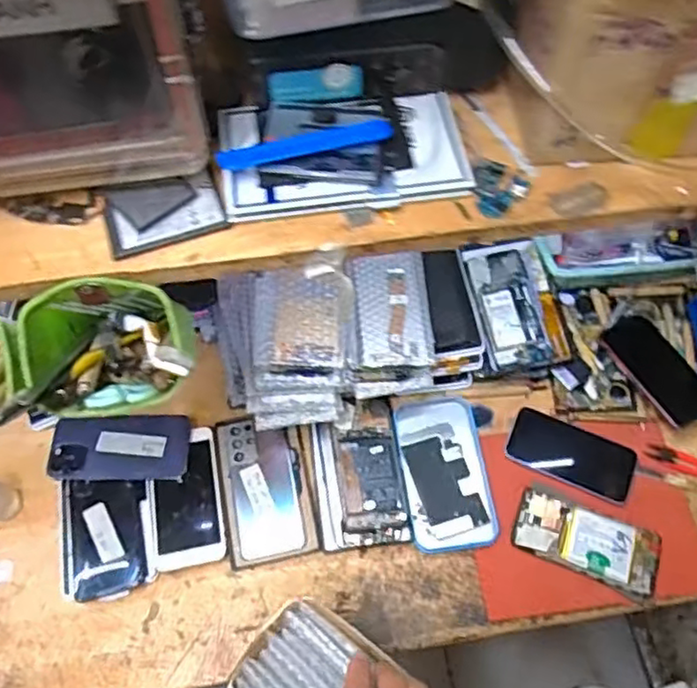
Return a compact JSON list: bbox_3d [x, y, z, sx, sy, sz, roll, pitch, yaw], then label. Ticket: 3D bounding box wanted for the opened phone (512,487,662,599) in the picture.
[{"bbox_3d":[0.264,0.215,0.715,0.157,0.014,0.072,19,64,9],"label":"opened phone"}]

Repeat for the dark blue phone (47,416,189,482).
[{"bbox_3d":[-0.265,0.121,0.757,0.154,0.009,0.076,1,72,-6],"label":"dark blue phone"}]

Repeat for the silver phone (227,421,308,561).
[{"bbox_3d":[-0.096,0.163,0.750,0.074,0.010,0.153,-10,63,-6],"label":"silver phone"}]

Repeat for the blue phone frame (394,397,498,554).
[{"bbox_3d":[0.111,0.148,0.761,0.094,0.016,0.181,-5,63,-3],"label":"blue phone frame"}]

